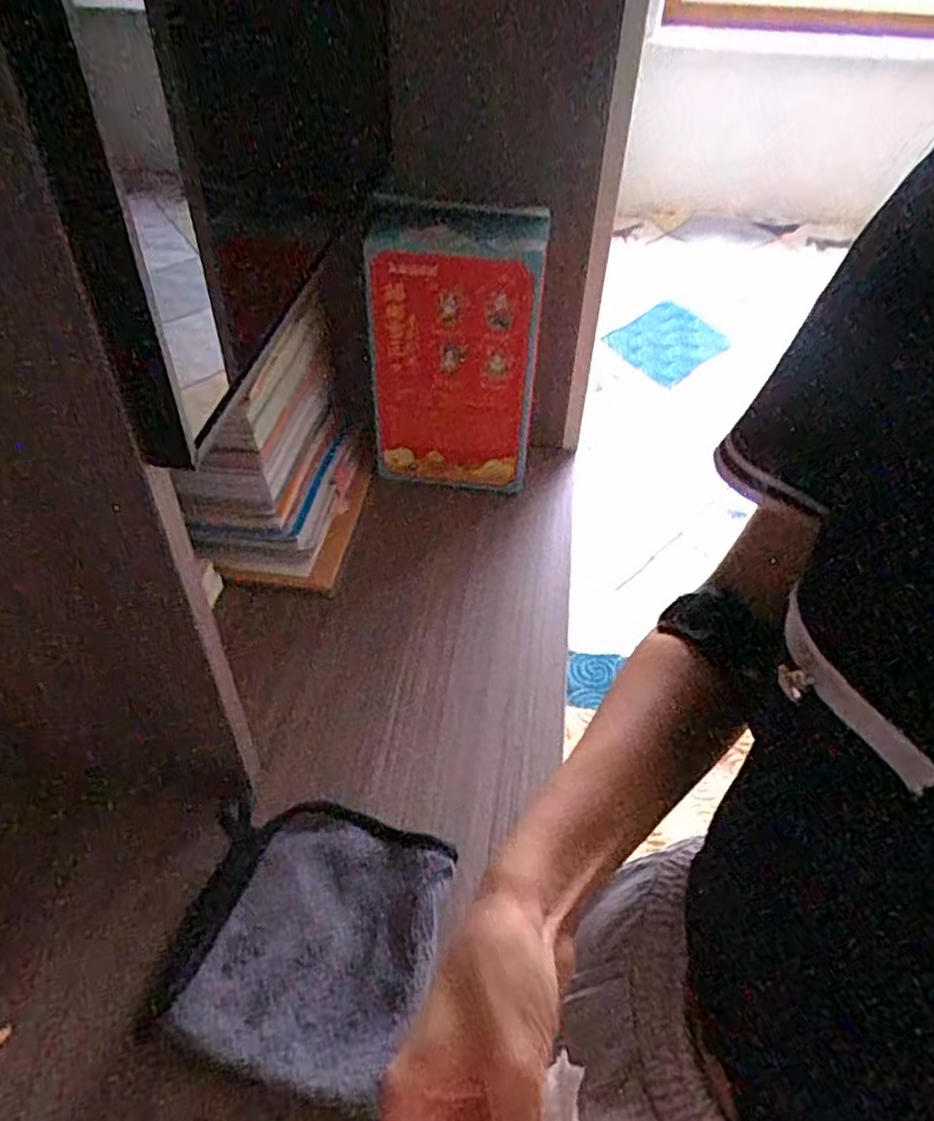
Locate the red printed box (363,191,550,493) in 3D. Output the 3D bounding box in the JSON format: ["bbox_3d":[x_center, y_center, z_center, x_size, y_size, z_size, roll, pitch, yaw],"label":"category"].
[{"bbox_3d":[-0.012,-0.191,0.704,0.153,0.282,0.031,0,44,-3],"label":"red printed box"}]

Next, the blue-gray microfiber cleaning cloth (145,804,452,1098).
[{"bbox_3d":[-0.095,0.225,0.461,0.154,0.012,0.153,8,48,11],"label":"blue-gray microfiber cleaning cloth"}]

